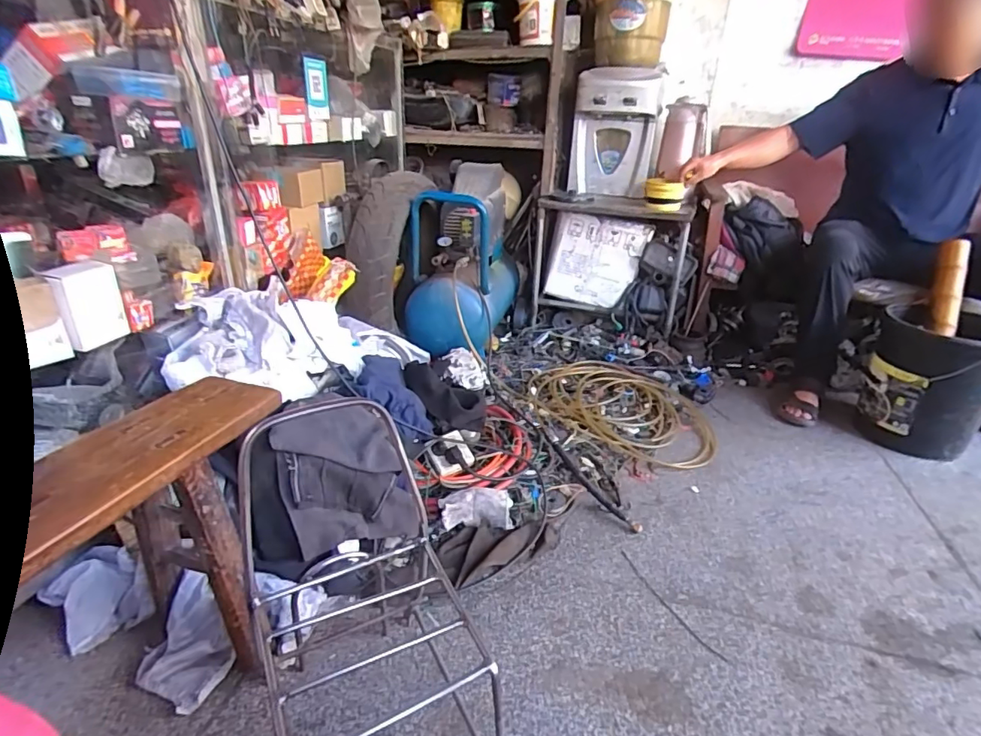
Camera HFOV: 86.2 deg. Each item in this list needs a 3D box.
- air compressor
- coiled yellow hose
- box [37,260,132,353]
[{"bbox_3d":[-0.084,-0.348,1.721,0.251,0.447,0.549,8,27,13],"label":"air compressor"},{"bbox_3d":[0.373,0.115,1.517,0.522,0.090,0.411,8,27,14],"label":"coiled yellow hose"},{"bbox_3d":[-0.656,-0.103,0.864,0.027,0.137,0.118,4,28,9],"label":"box"}]

